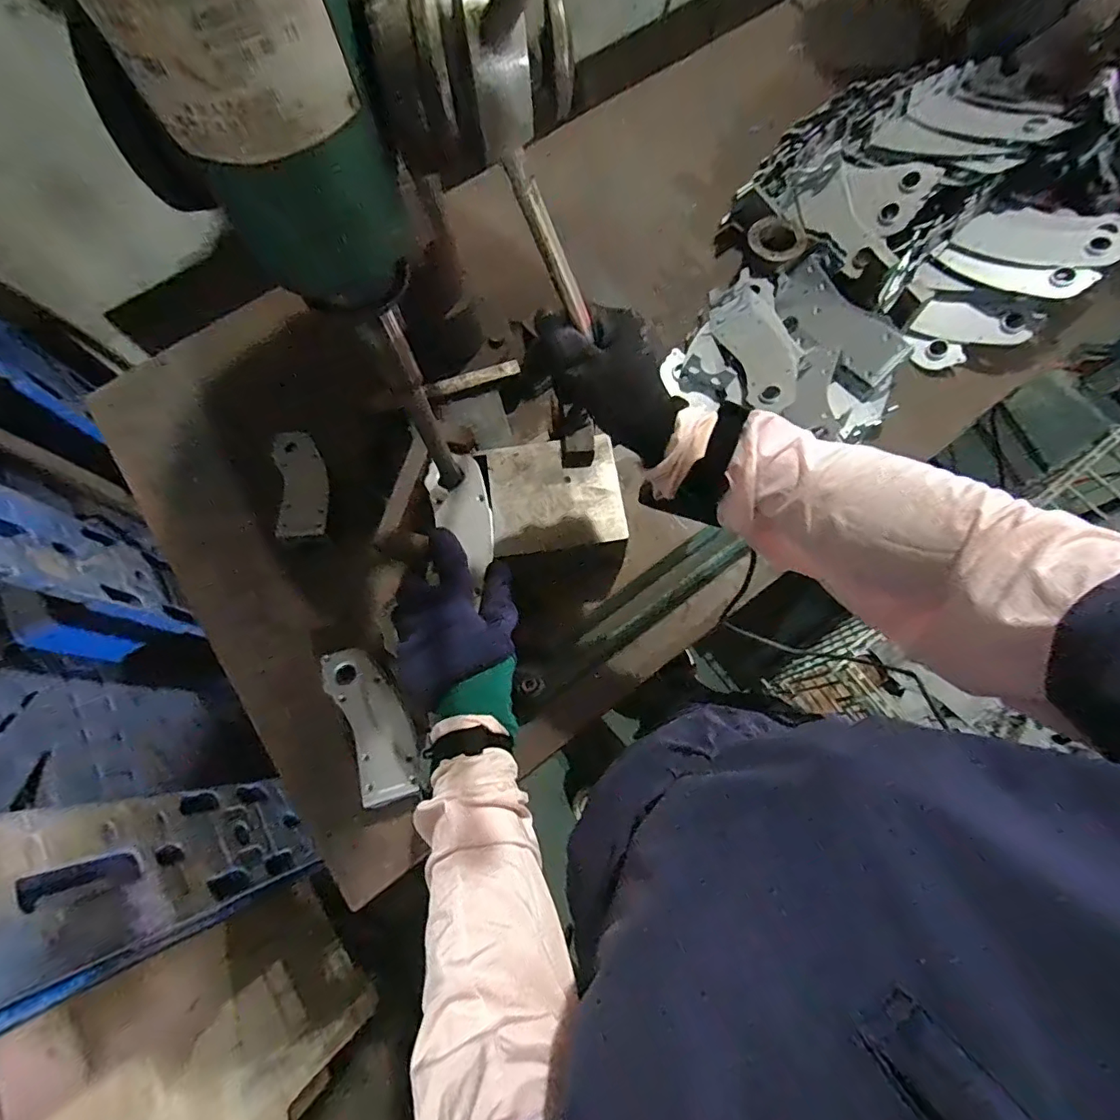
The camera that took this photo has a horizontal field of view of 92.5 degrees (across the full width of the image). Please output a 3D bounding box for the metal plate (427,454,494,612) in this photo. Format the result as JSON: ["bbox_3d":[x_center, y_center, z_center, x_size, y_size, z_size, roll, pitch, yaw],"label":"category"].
[{"bbox_3d":[-0.090,-0.041,0.517,0.053,0.006,0.130,-20,71,-4],"label":"metal plate"}]

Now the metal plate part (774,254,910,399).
[{"bbox_3d":[0.365,-0.311,0.713,0.081,0.023,0.188,-46,69,31],"label":"metal plate part"}]

